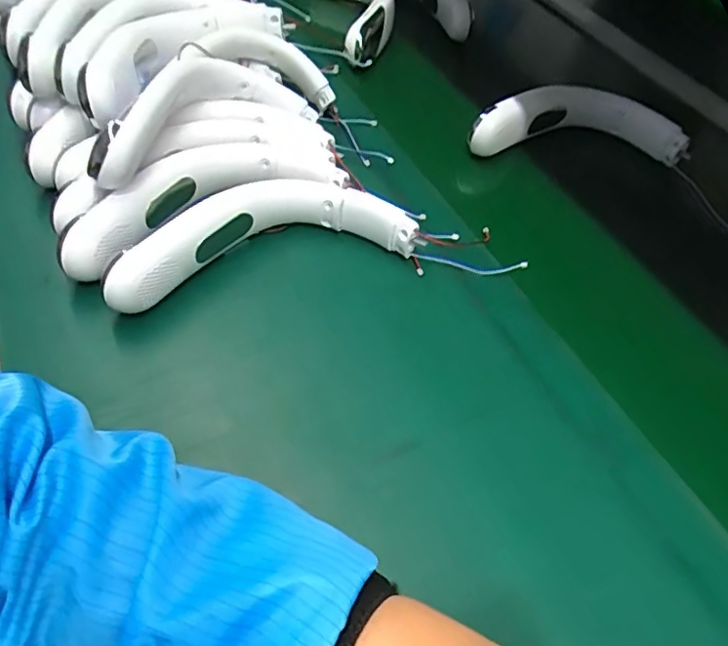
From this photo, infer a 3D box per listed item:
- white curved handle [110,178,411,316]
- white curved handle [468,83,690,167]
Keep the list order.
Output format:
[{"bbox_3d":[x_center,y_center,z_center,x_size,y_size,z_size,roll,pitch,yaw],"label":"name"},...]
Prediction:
[{"bbox_3d":[-0.082,-0.071,0.452,0.242,0.053,0.080,-14,54,-16],"label":"white curved handle"},{"bbox_3d":[0.228,-0.217,0.613,0.238,0.056,0.073,1,52,-5],"label":"white curved handle"}]

